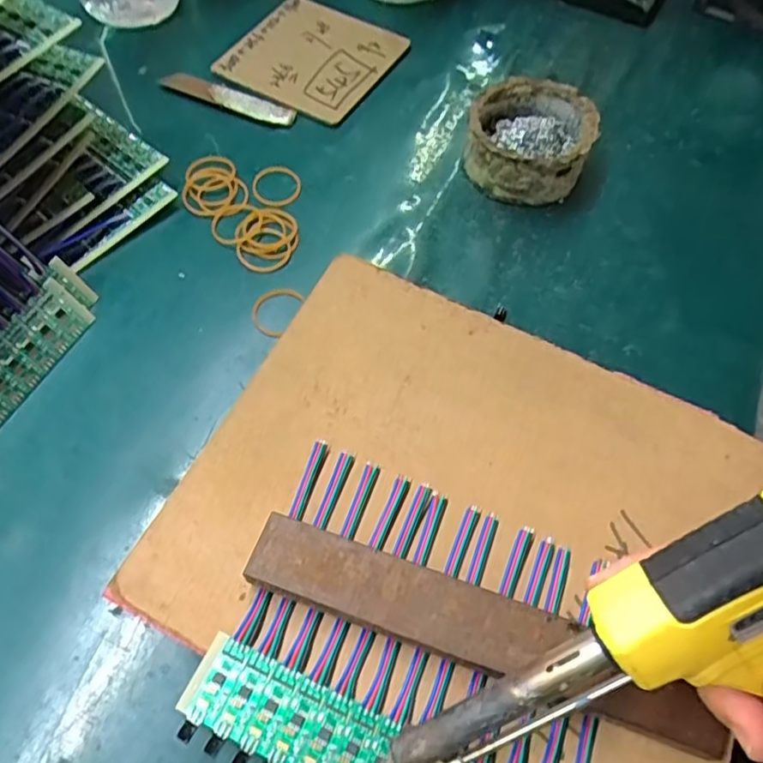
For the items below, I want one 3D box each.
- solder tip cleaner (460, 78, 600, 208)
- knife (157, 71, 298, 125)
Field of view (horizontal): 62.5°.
[{"bbox_3d":[0.096,-0.161,0.416,0.078,0.042,0.088,5,62,0],"label":"solder tip cleaner"},{"bbox_3d":[-0.112,-0.206,0.456,0.104,0.004,0.020,23,64,9],"label":"knife"}]

